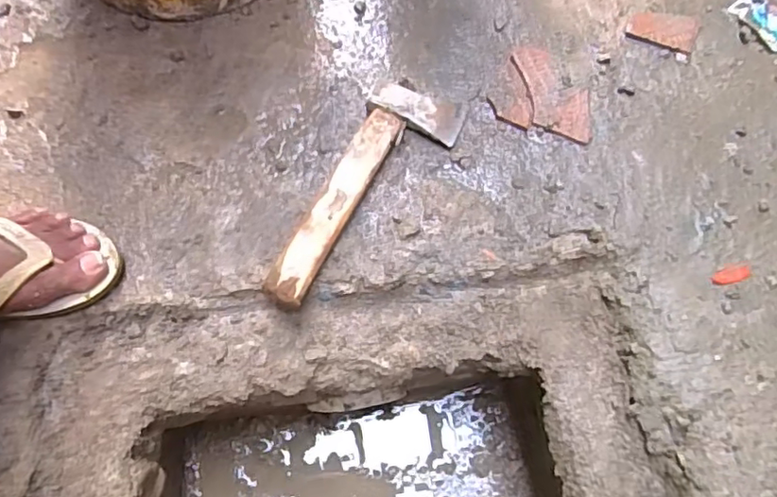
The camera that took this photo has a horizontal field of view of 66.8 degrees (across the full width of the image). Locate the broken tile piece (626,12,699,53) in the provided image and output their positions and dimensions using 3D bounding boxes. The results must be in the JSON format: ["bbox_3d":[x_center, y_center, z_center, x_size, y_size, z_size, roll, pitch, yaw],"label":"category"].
[{"bbox_3d":[0.311,-0.252,0.668,0.073,0.004,0.053,20,69,8],"label":"broken tile piece"}]

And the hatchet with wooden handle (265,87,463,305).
[{"bbox_3d":[-0.018,-0.056,0.577,0.088,0.029,0.270,26,70,10],"label":"hatchet with wooden handle"}]

